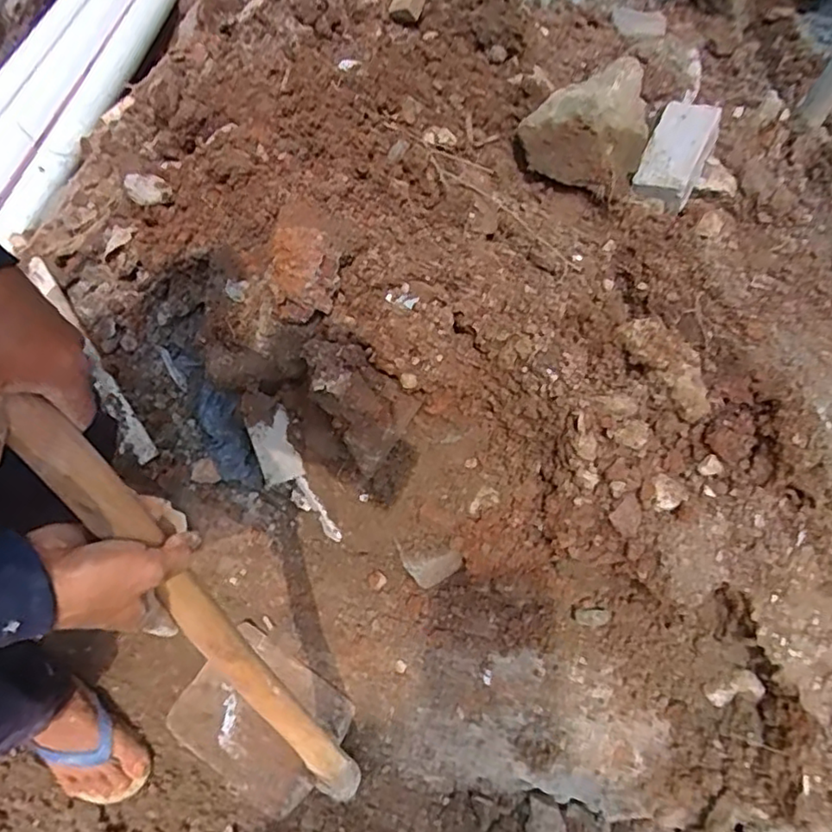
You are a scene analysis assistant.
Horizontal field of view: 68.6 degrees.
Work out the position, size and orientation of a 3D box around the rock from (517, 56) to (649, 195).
[{"bbox_3d":[0.327,-0.528,1.104,0.202,0.136,0.221,34,64,14],"label":"rock"}]

